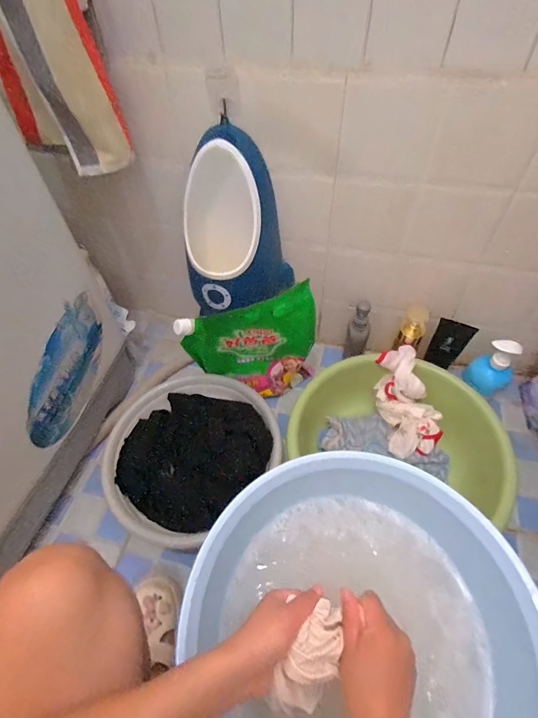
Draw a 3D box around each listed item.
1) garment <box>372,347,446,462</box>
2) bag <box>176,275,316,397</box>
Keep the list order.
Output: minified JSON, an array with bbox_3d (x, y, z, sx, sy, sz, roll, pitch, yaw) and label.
[{"bbox_3d":[0.293,0.089,0.779,0.111,0.091,0.230,-7,73,-2],"label":"garment"},{"bbox_3d":[-0.032,-0.014,0.769,0.269,0.299,0.058,-12,51,-6],"label":"bag"}]

